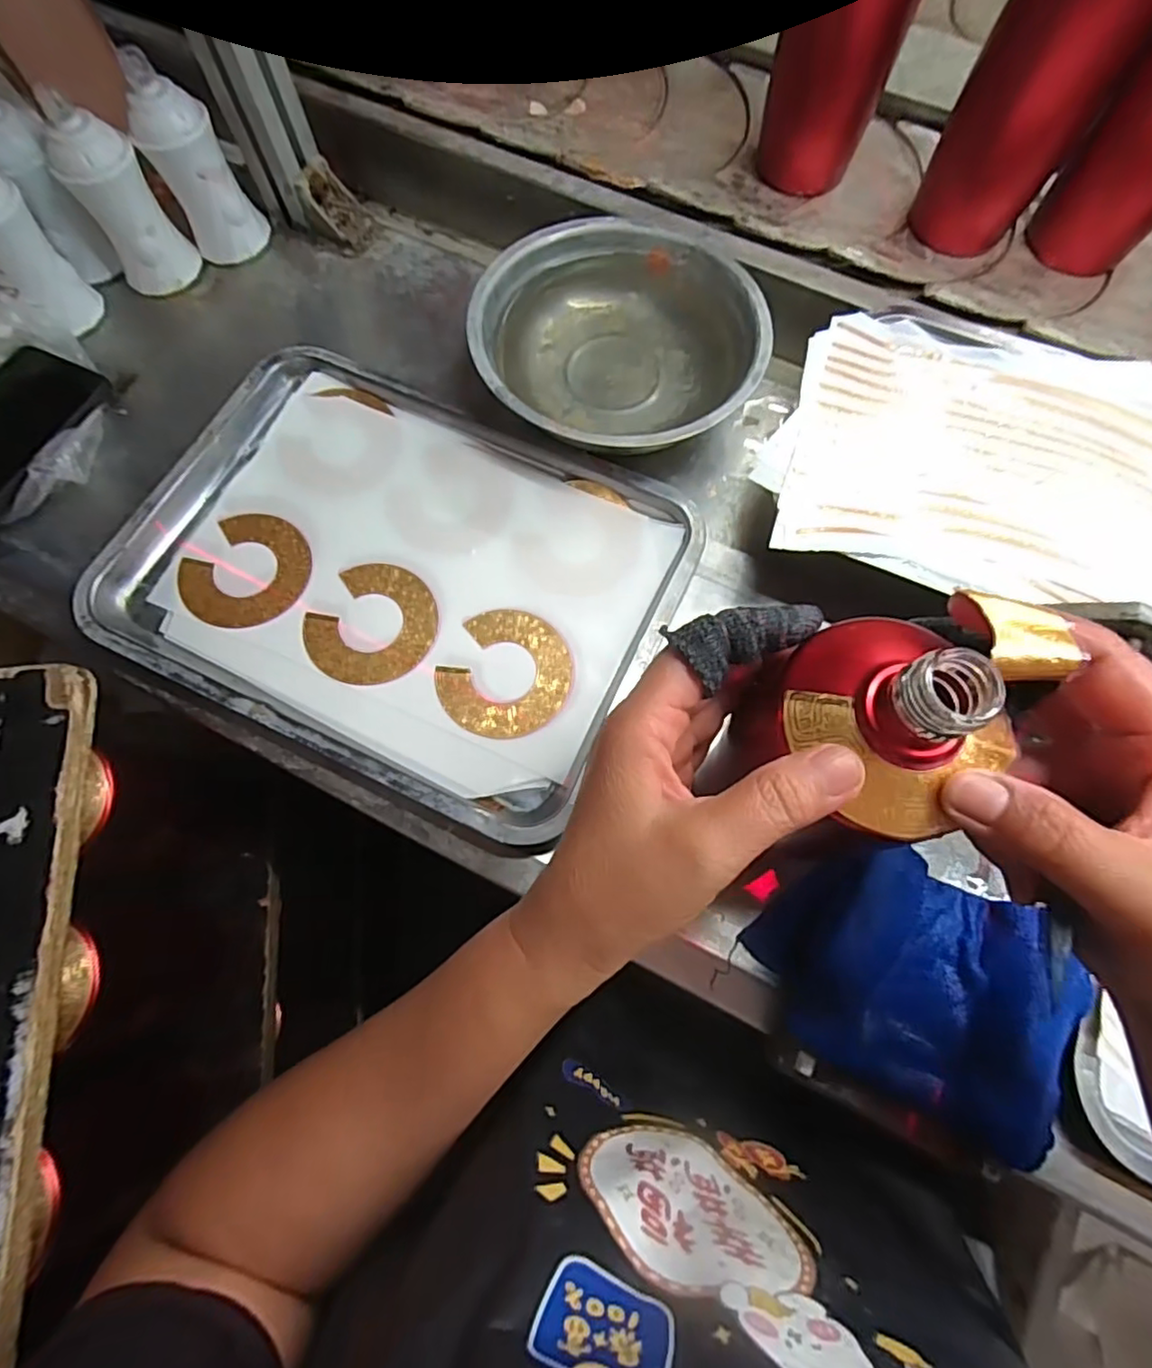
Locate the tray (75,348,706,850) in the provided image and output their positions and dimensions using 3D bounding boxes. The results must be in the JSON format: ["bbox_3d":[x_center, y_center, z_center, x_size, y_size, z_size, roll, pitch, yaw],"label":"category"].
[{"bbox_3d":[-0.114,-0.076,0.404,0.334,0.038,0.254,25,77,8],"label":"tray"}]

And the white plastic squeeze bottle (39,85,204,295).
[{"bbox_3d":[-0.335,-0.353,0.456,0.055,0.109,0.056,-35,76,-7],"label":"white plastic squeeze bottle"}]

